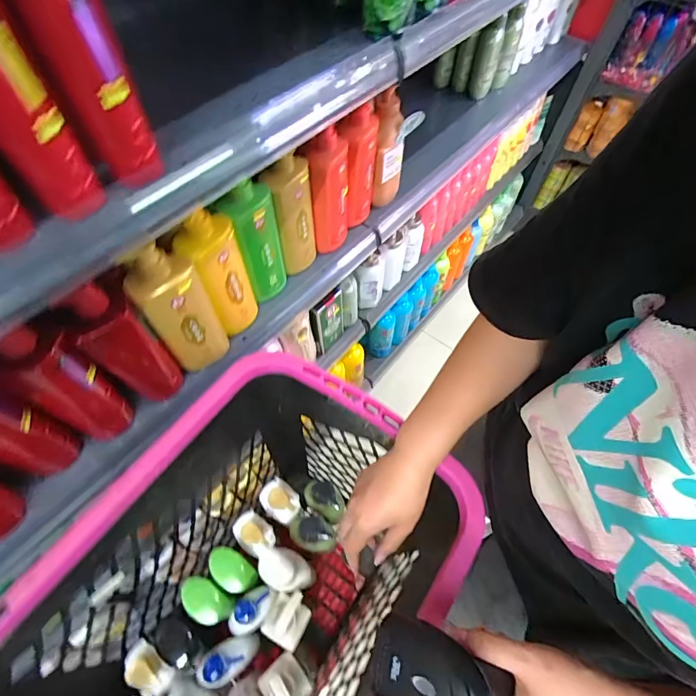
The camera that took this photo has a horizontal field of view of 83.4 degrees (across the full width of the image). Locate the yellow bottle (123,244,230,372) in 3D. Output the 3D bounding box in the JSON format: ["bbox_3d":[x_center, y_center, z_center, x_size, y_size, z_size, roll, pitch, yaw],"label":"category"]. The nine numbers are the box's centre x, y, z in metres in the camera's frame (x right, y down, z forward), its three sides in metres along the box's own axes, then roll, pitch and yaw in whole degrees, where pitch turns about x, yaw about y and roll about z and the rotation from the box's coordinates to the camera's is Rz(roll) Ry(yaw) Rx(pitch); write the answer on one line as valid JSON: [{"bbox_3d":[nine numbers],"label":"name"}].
[{"bbox_3d":[-0.239,-0.051,0.561,0.088,0.222,0.054,-33,66,-20],"label":"yellow bottle"}]

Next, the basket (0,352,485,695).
[{"bbox_3d":[-0.159,0.372,0.587,0.383,0.452,0.570,26,61,12],"label":"basket"}]

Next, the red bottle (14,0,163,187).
[{"bbox_3d":[-0.195,-0.212,0.294,0.050,0.196,0.032,-23,63,-16],"label":"red bottle"}]

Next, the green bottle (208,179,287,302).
[{"bbox_3d":[-0.148,-0.162,0.636,0.036,0.212,0.084,34,63,16],"label":"green bottle"}]

